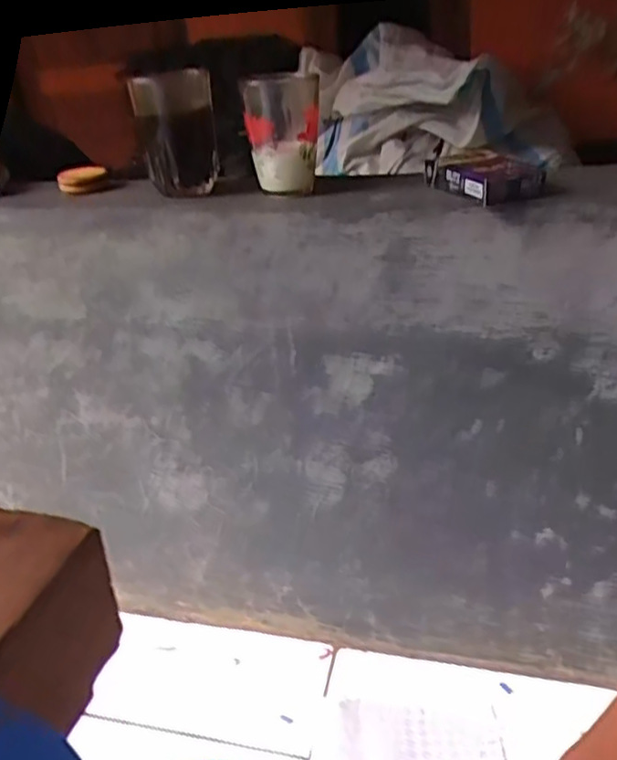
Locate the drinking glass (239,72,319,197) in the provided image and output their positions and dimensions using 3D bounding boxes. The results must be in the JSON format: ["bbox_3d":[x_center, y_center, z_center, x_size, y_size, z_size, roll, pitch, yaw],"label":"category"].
[{"bbox_3d":[-0.020,-0.214,0.577,0.061,0.091,0.076,-4,30,3],"label":"drinking glass"}]

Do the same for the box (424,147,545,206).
[{"bbox_3d":[0.138,-0.168,0.538,0.054,0.026,0.113,-13,31,-12],"label":"box"}]

